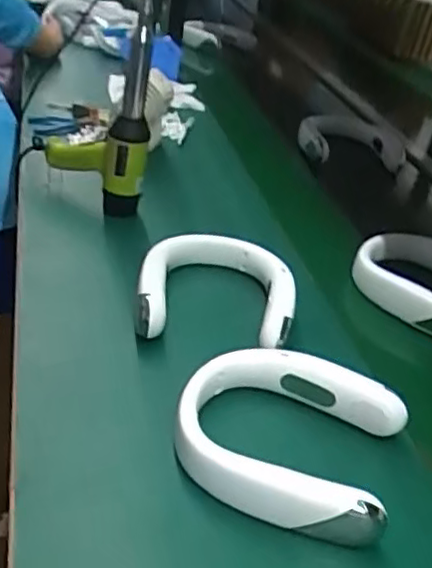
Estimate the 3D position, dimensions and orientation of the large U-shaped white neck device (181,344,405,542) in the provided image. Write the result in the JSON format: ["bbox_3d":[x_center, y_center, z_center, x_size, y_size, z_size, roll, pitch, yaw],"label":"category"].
[{"bbox_3d":[0.071,0.136,0.621,0.194,0.053,0.183,18,34,10],"label":"large U-shaped white neck device"}]

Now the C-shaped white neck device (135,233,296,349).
[{"bbox_3d":[0.004,-0.001,0.786,0.182,0.057,0.186,12,33,2],"label":"C-shaped white neck device"}]

